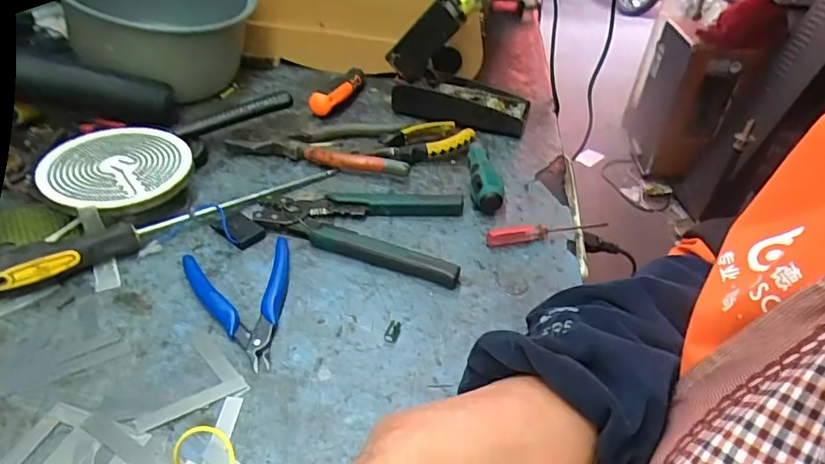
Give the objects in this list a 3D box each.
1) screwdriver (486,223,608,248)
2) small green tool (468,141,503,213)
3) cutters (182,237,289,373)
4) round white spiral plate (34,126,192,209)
[{"bbox_3d":[0.125,-0.002,0.497,0.123,0.018,0.011,-8,40,-17],"label":"screwdriver"},{"bbox_3d":[0.072,-0.059,0.552,0.030,0.030,0.111,6,38,0],"label":"small green tool"},{"bbox_3d":[-0.118,0.050,0.404,0.078,0.014,0.117,-13,42,-22],"label":"cutters"},{"bbox_3d":[-0.256,-0.059,0.476,0.115,0.008,0.117,-21,46,-30],"label":"round white spiral plate"}]

